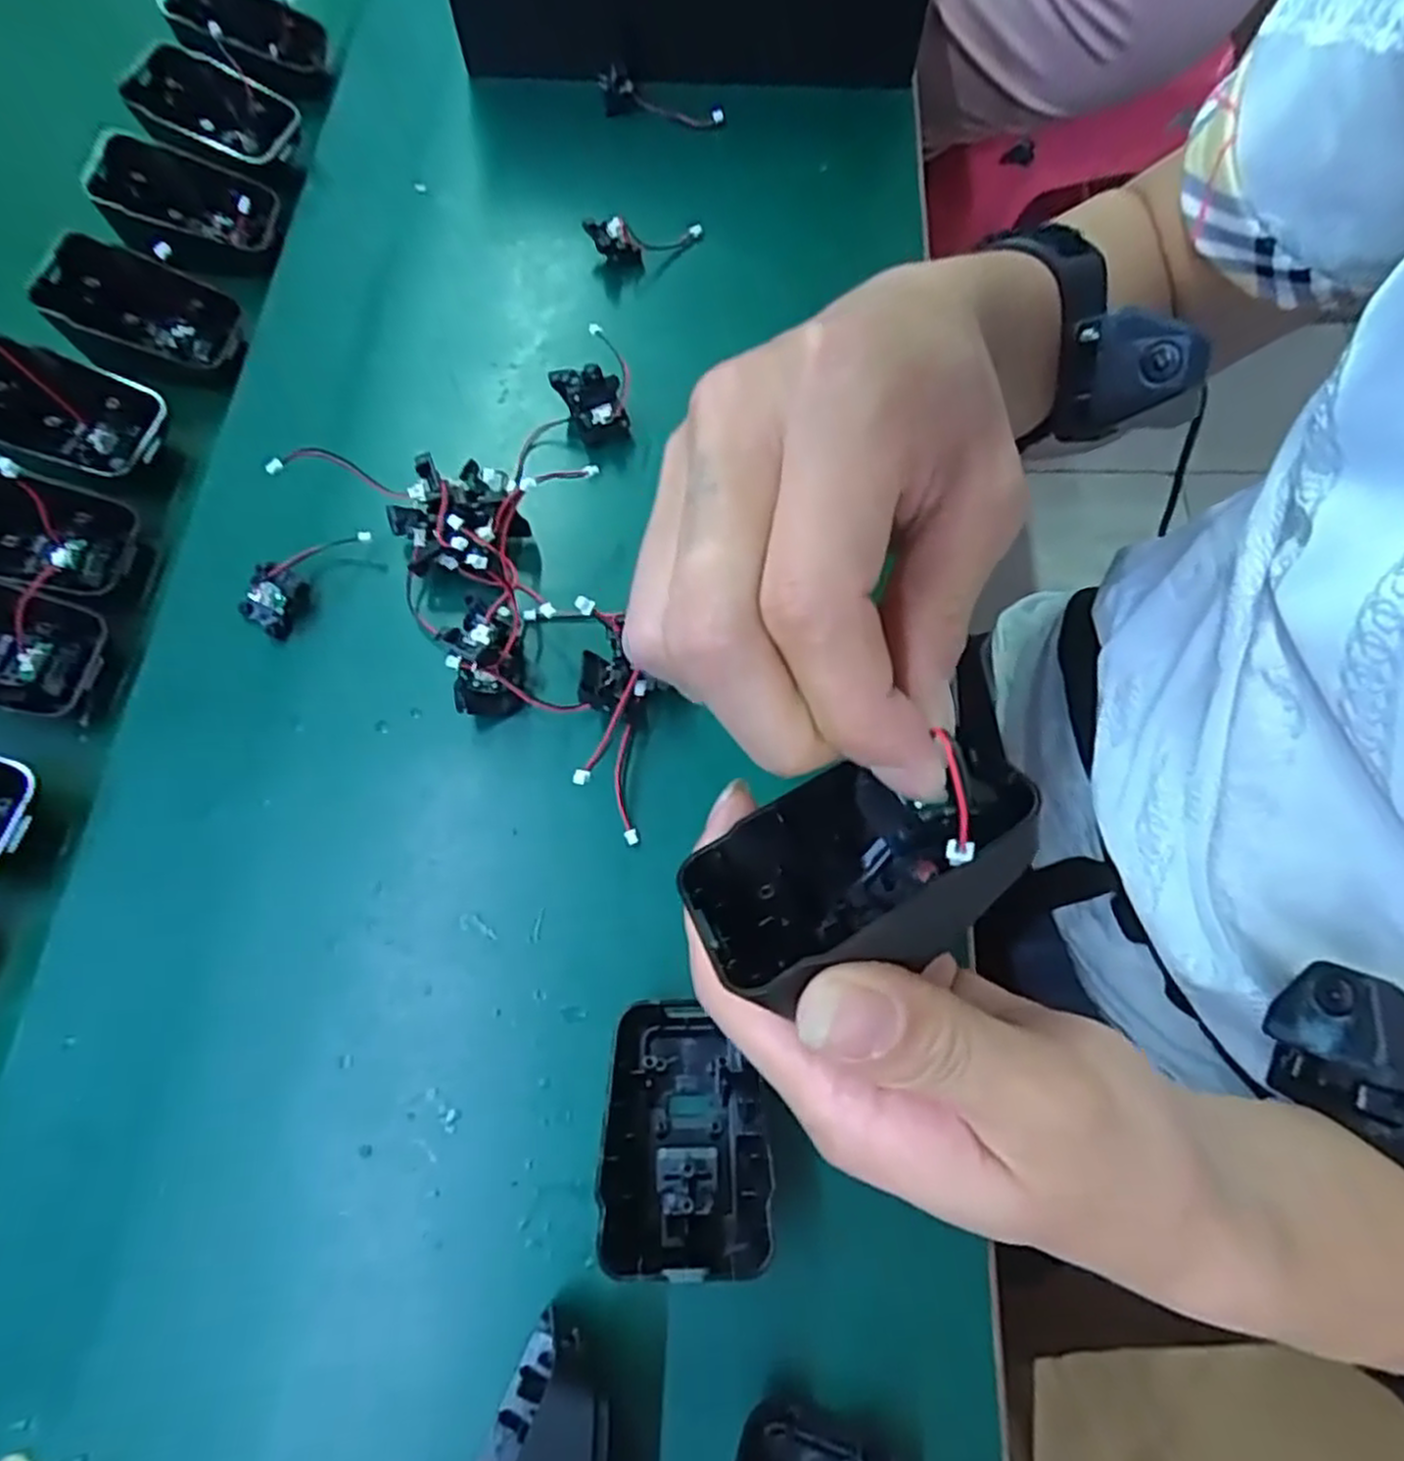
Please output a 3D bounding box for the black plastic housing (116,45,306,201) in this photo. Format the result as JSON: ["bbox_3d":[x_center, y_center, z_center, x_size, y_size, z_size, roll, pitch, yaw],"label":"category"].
[{"bbox_3d":[-0.237,-0.298,0.380,0.075,0.022,0.051,24,69,-11],"label":"black plastic housing"}]

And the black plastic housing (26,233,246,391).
[{"bbox_3d":[-0.240,-0.180,0.339,0.070,0.021,0.044,17,80,-30],"label":"black plastic housing"}]

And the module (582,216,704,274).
[{"bbox_3d":[-0.026,-0.222,0.354,0.052,0.017,0.016,-8,69,-1],"label":"module"}]

